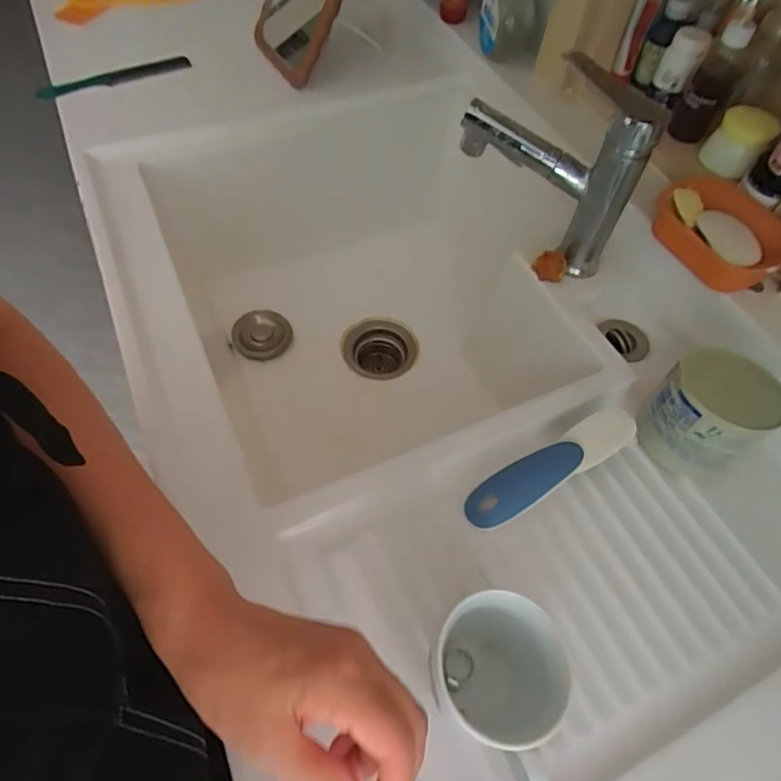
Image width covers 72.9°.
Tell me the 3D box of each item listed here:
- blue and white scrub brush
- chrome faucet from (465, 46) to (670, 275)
[{"bbox_3d":[0.137,0.066,0.454,0.165,0.029,0.037,-26,63,-17],"label":"blue and white scrub brush"},{"bbox_3d":[0.161,-0.231,0.544,0.181,0.179,0.058,29,62,15],"label":"chrome faucet"}]

